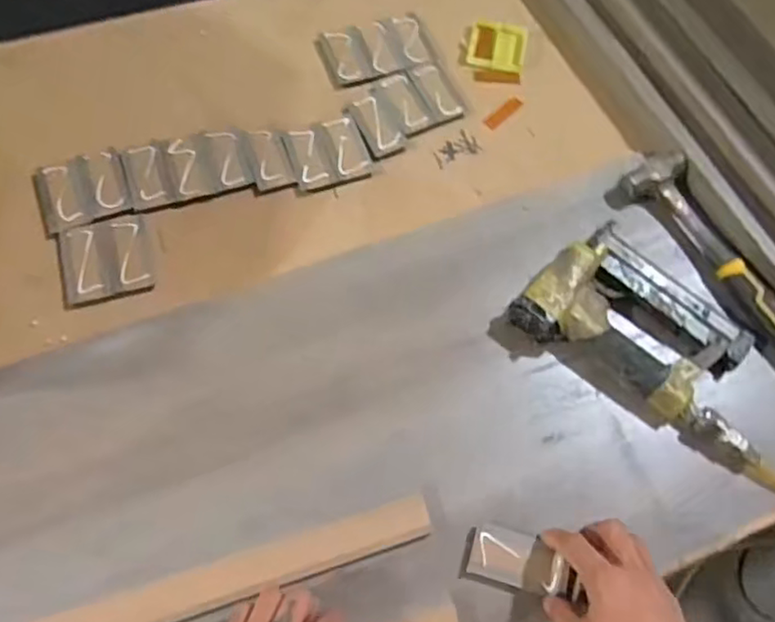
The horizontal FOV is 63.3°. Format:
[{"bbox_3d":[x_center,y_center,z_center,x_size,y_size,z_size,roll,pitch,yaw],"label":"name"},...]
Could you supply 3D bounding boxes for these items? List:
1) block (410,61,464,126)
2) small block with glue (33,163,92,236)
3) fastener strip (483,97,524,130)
[{"bbox_3d":[0.056,-0.242,0.697,0.035,0.004,0.079,-18,70,-11],"label":"block"},{"bbox_3d":[-0.319,-0.111,0.613,0.042,0.008,0.075,-20,71,-12],"label":"small block with glue"},{"bbox_3d":[0.131,-0.222,0.701,0.056,0.004,0.014,-41,74,-18],"label":"fastener strip"}]

